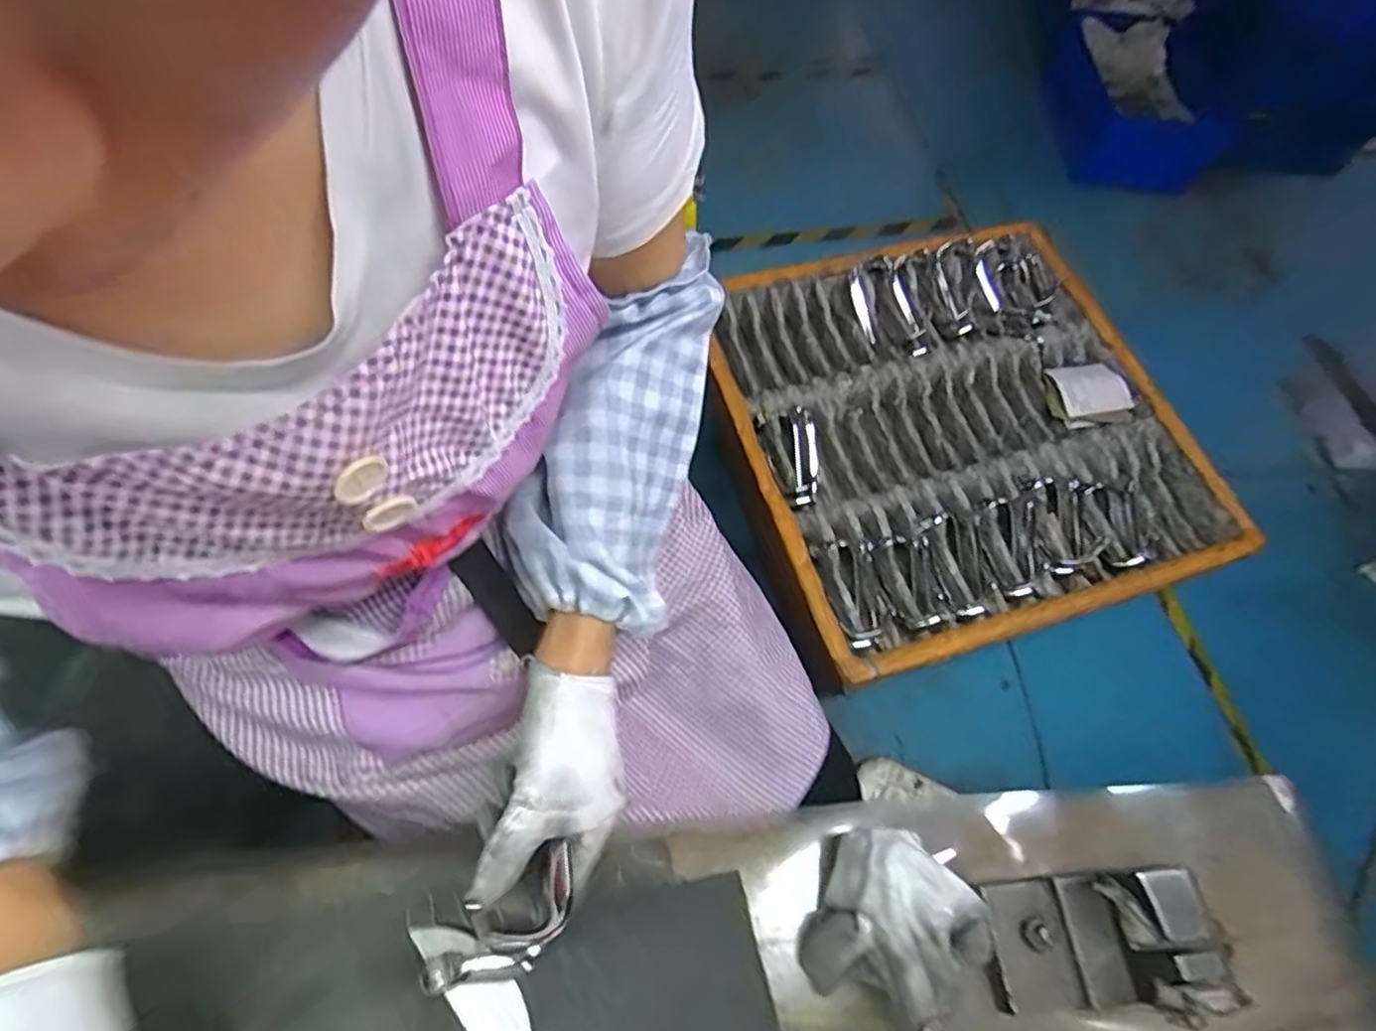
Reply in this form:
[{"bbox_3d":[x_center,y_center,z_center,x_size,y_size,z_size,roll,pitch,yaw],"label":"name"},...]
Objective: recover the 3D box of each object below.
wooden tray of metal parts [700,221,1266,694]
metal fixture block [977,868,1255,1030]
[{"bbox_3d":[0.323,-0.119,0.861,0.568,0.076,0.539,-14,63,-12],"label":"wooden tray of metal parts"},{"bbox_3d":[0.216,0.226,0.364,0.104,0.066,0.066,2,63,-4],"label":"metal fixture block"}]

